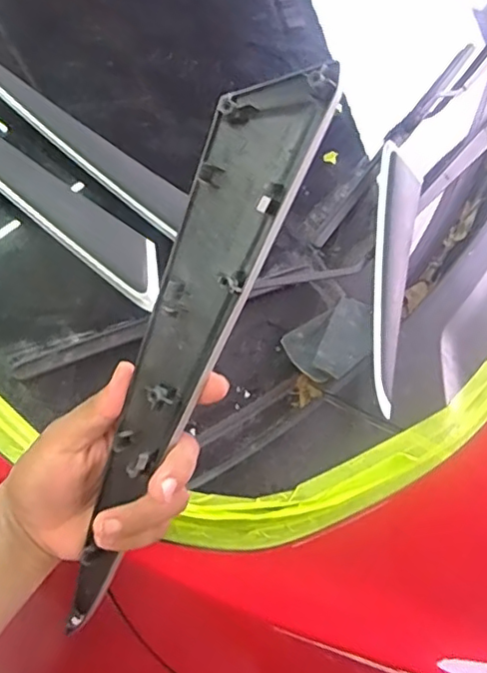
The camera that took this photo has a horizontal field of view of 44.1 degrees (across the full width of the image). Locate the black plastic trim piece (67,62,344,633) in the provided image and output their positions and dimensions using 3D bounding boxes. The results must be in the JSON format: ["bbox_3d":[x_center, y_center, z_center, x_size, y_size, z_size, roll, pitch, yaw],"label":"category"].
[{"bbox_3d":[-0.040,0.018,0.345,0.052,0.343,0.021,27,12,15],"label":"black plastic trim piece"}]

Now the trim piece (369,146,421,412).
[{"bbox_3d":[0.171,-0.085,0.695,0.055,0.045,0.387,12,53,4],"label":"trim piece"}]

